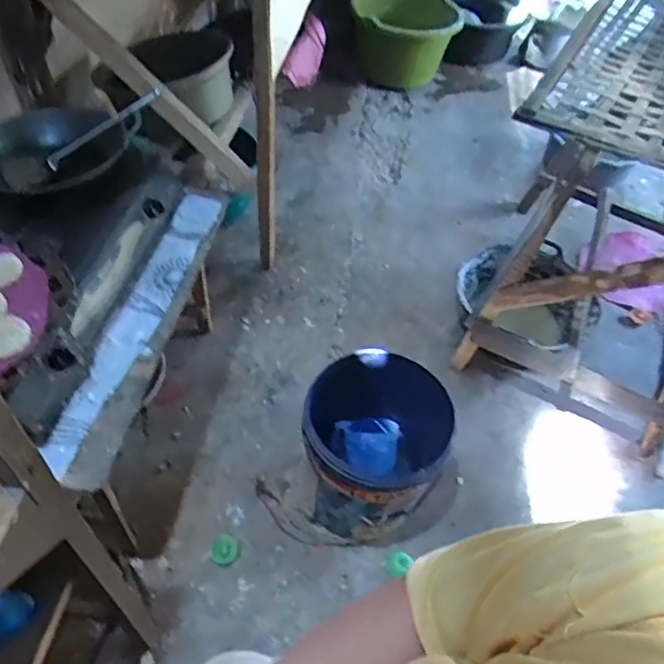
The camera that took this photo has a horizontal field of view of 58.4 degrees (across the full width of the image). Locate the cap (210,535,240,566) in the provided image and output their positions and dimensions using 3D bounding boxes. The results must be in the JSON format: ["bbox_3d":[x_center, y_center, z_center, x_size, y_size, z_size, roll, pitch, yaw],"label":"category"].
[{"bbox_3d":[-0.247,0.503,1.369,0.064,0.010,0.069,3,51,-4],"label":"cap"}]

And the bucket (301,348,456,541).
[{"bbox_3d":[0.091,0.282,1.348,0.313,0.394,0.305,3,51,-4],"label":"bucket"}]

